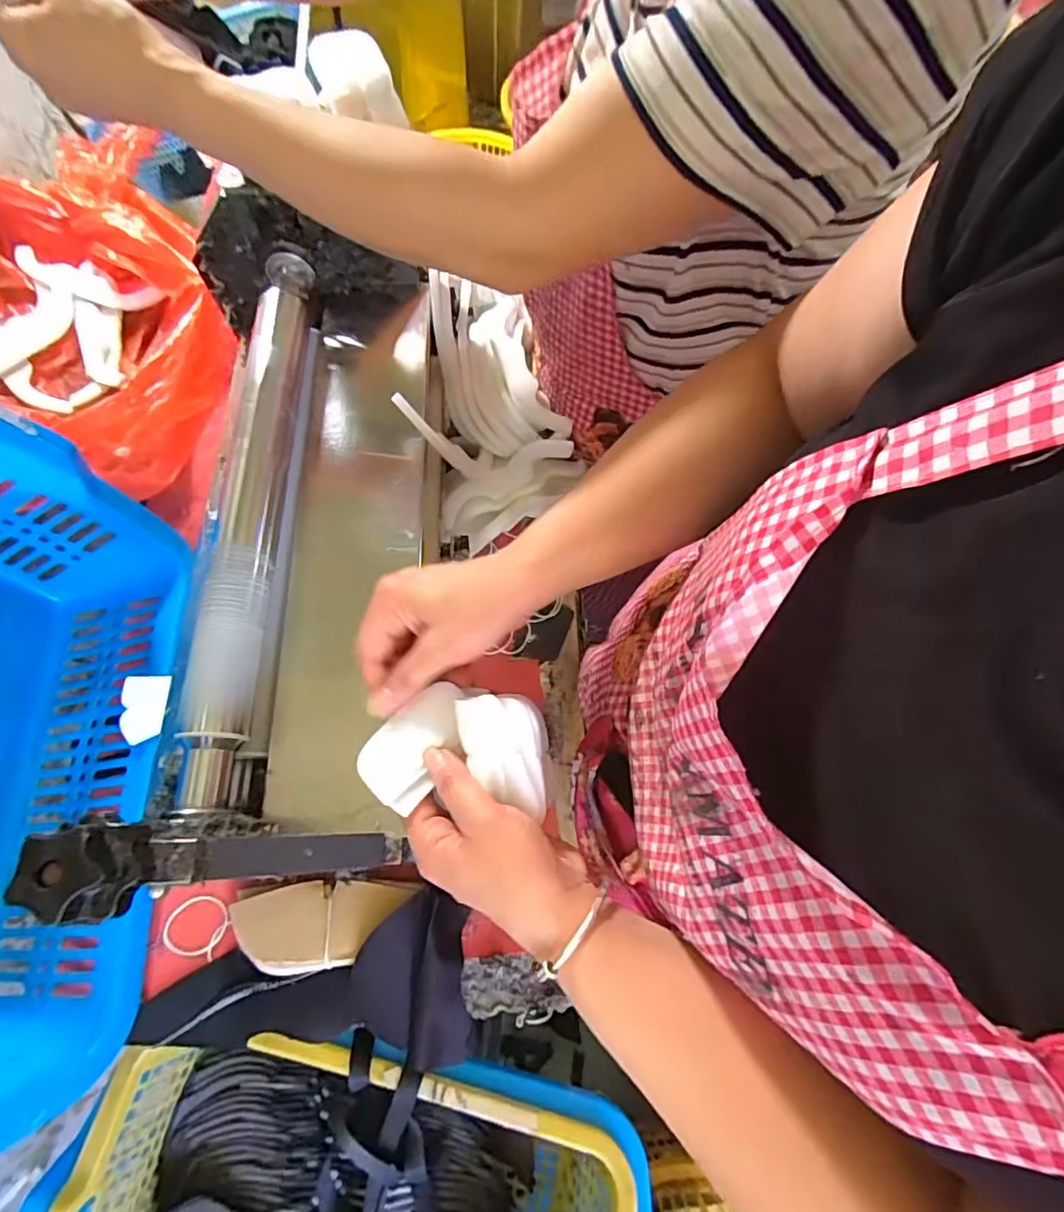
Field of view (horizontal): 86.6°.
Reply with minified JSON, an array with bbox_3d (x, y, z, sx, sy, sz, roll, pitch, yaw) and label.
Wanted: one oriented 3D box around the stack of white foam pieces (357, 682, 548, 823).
[{"bbox_3d":[-0.047,0.082,0.334,0.108,0.032,0.073,3,69,-2],"label":"stack of white foam pieces"}]

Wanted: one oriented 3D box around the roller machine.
[{"bbox_3d":[-0.191,-0.077,0.439,0.189,0.231,0.529,-2,69,-4],"label":"roller machine"}]

